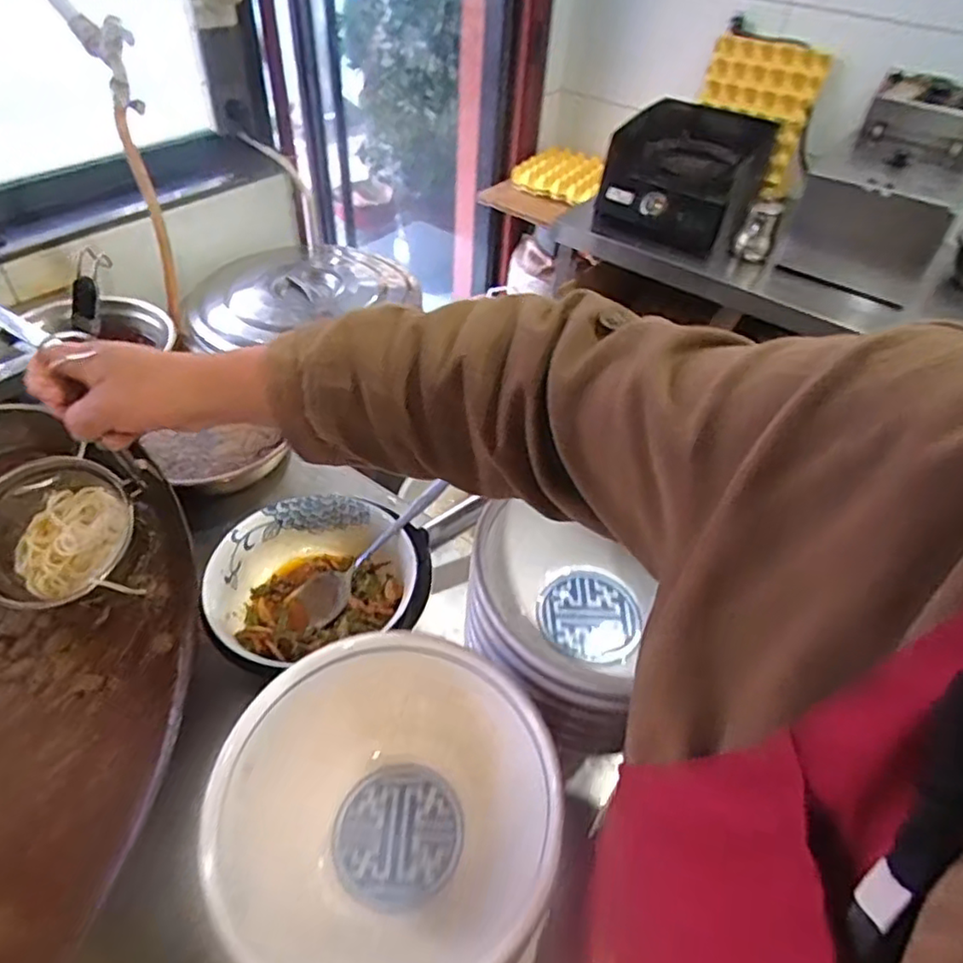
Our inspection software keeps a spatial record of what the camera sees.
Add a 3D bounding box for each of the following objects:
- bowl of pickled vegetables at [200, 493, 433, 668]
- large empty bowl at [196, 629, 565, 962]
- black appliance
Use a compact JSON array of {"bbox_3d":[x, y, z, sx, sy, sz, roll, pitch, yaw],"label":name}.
[{"bbox_3d":[-0.159,0.106,0.638,0.211,0.064,0.192,2,45,-2],"label":"bowl of pickled vegetables"},{"bbox_3d":[-0.051,0.202,0.394,0.198,0.089,0.195,2,45,-2],"label":"large empty bowl"},{"bbox_3d":[0.538,-0.820,1.720,0.371,0.235,0.671,20,47,15],"label":"black appliance"}]

